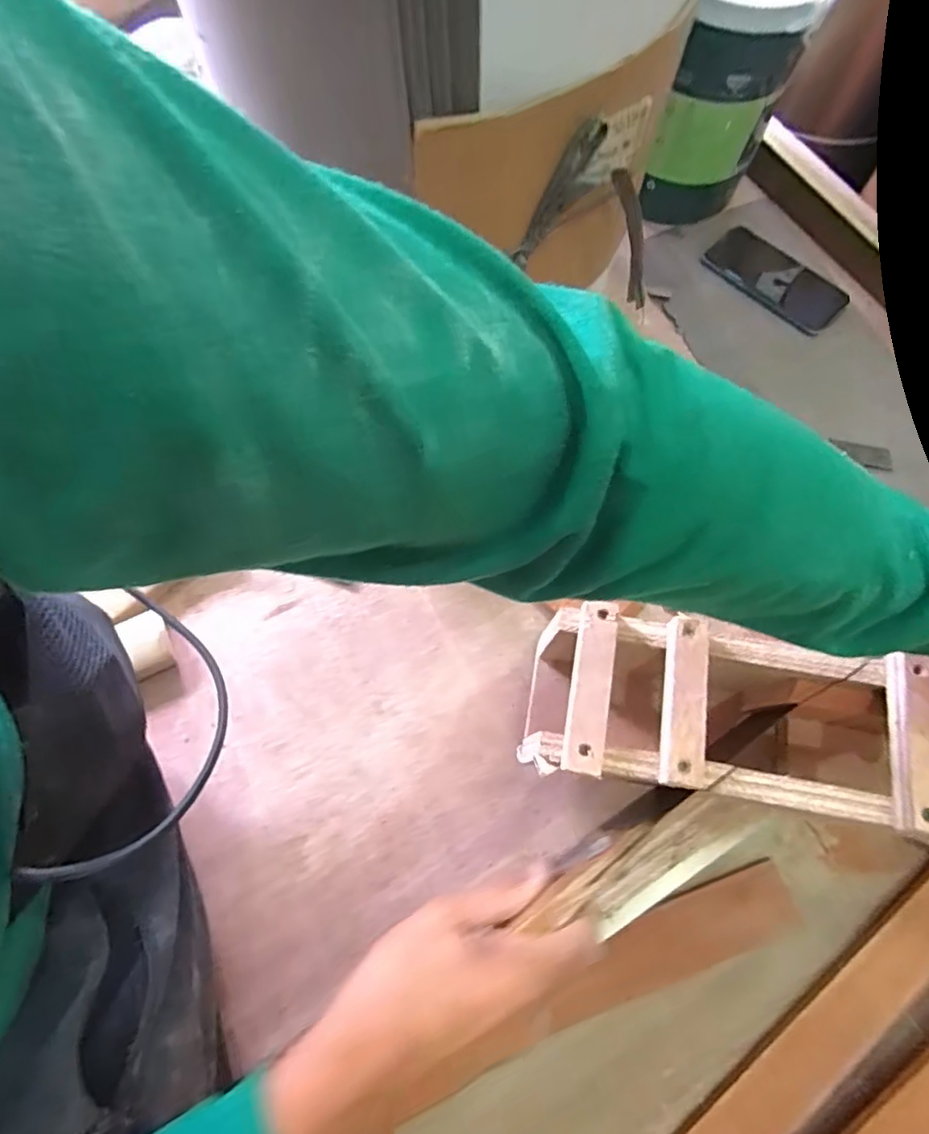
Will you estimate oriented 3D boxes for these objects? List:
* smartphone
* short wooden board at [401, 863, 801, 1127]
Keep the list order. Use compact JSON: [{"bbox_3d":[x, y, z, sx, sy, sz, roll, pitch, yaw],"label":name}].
[{"bbox_3d":[0.350,-0.324,0.663,0.155,0.009,0.057,41,101,7],"label":"smartphone"},{"bbox_3d":[0.240,0.511,0.779,0.407,0.013,0.084,-24,52,-1],"label":"short wooden board"}]

